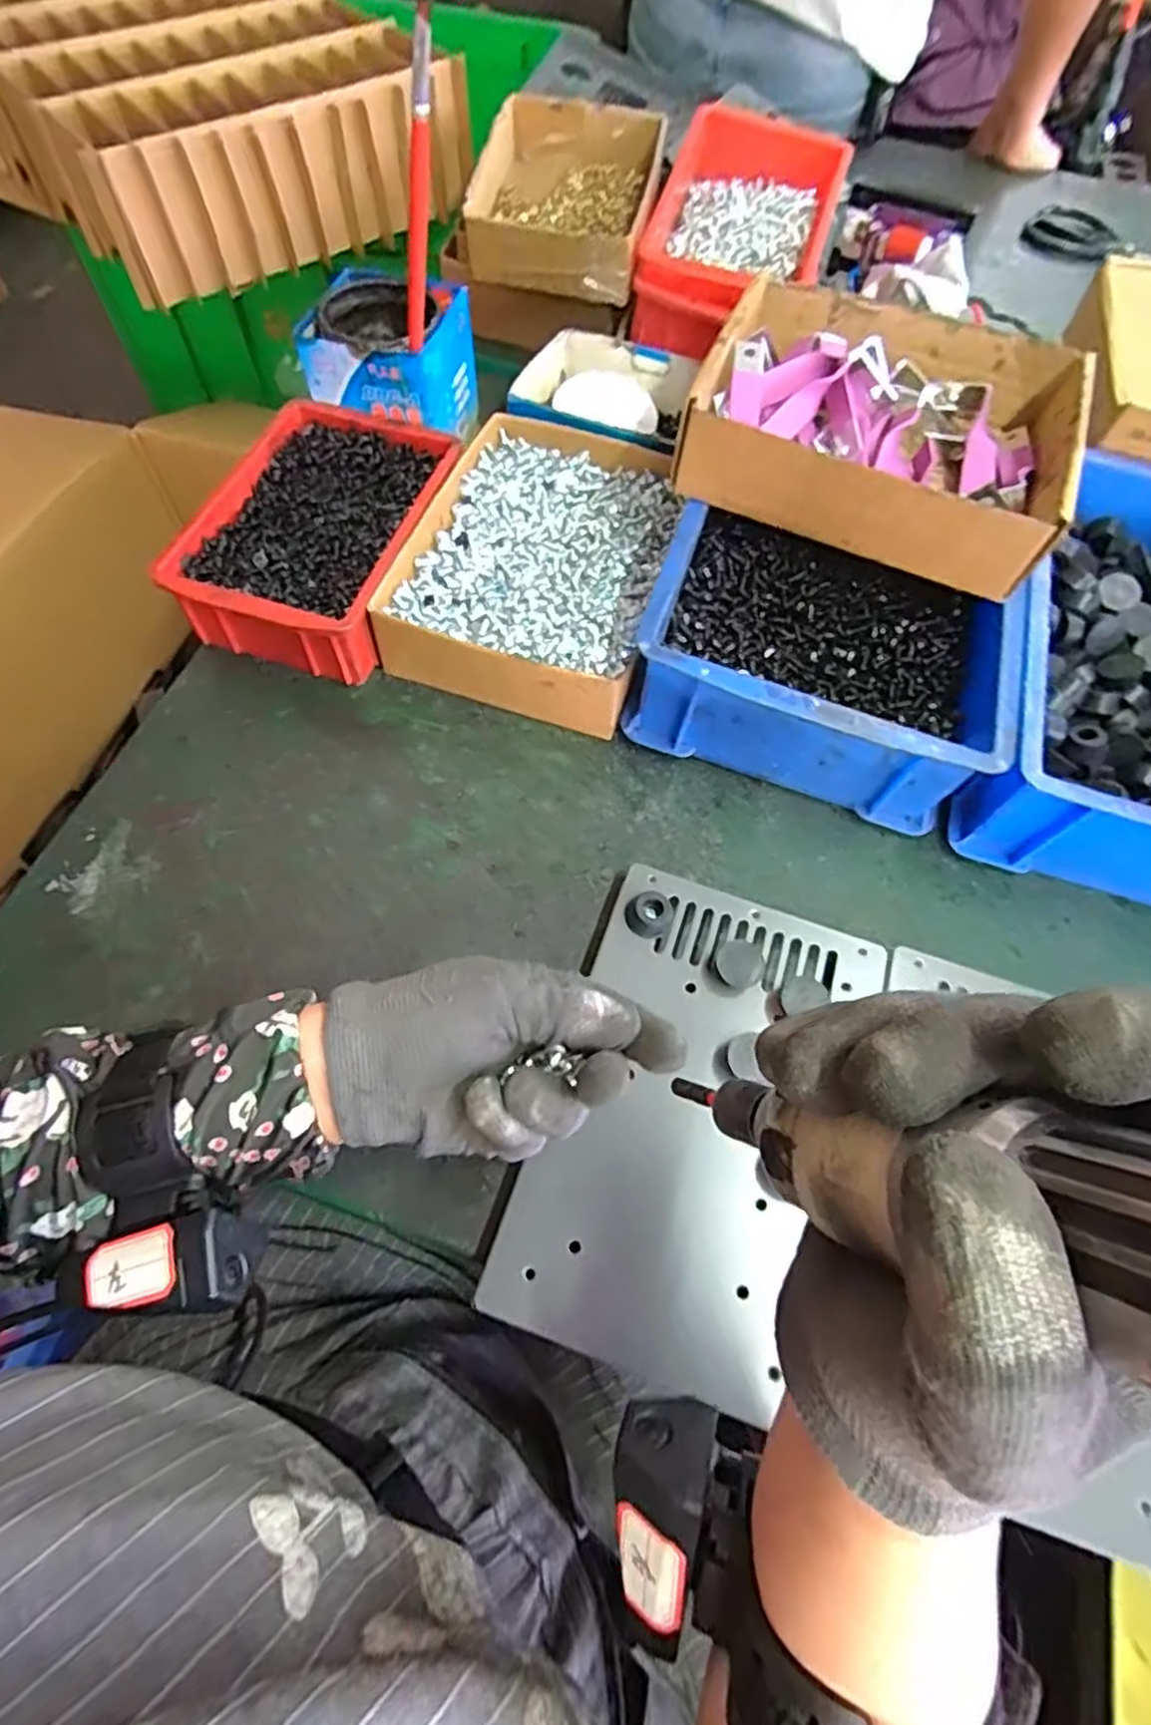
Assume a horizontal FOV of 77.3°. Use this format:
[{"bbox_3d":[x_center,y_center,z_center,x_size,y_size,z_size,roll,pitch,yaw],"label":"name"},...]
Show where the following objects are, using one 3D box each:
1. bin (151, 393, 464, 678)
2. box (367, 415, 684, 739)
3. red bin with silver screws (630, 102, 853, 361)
[{"bbox_3d":[-0.167,-0.215,0.482,0.129,0.059,0.191,15,64,4],"label":"bin"},{"bbox_3d":[-0.022,-0.202,0.491,0.158,0.056,0.221,14,63,4],"label":"box"},{"bbox_3d":[0.132,-0.512,0.589,0.138,0.078,0.214,17,64,5],"label":"red bin with silver screws"}]

